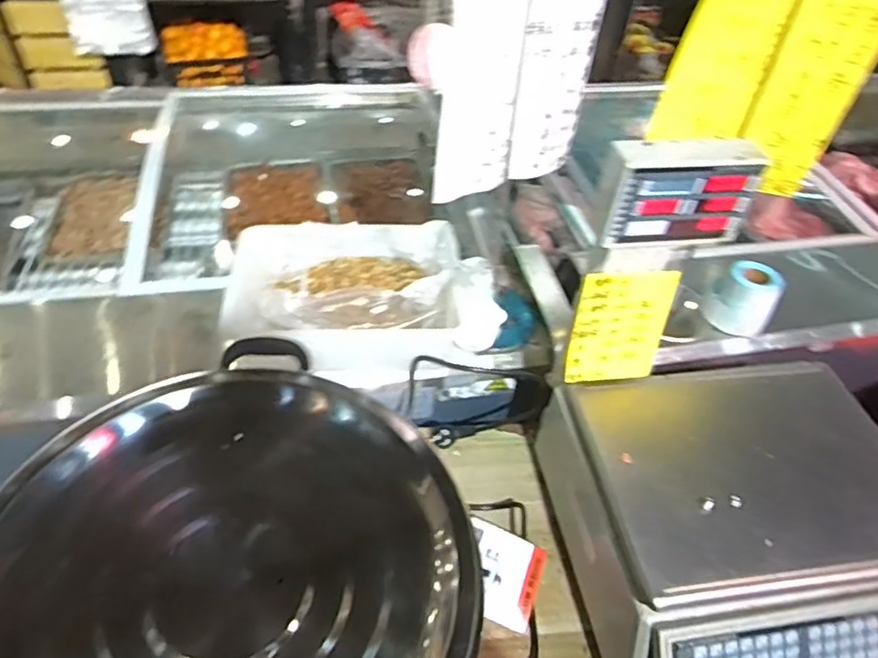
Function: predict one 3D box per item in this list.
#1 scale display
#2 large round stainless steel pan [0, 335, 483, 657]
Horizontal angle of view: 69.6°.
[{"bbox_3d":[0.237,-0.137,0.645,0.162,0.104,0.049,-5,47,-11],"label":"scale display"},{"bbox_3d":[-0.191,0.203,0.569,0.417,0.062,0.420,3,46,-3],"label":"large round stainless steel pan"}]

